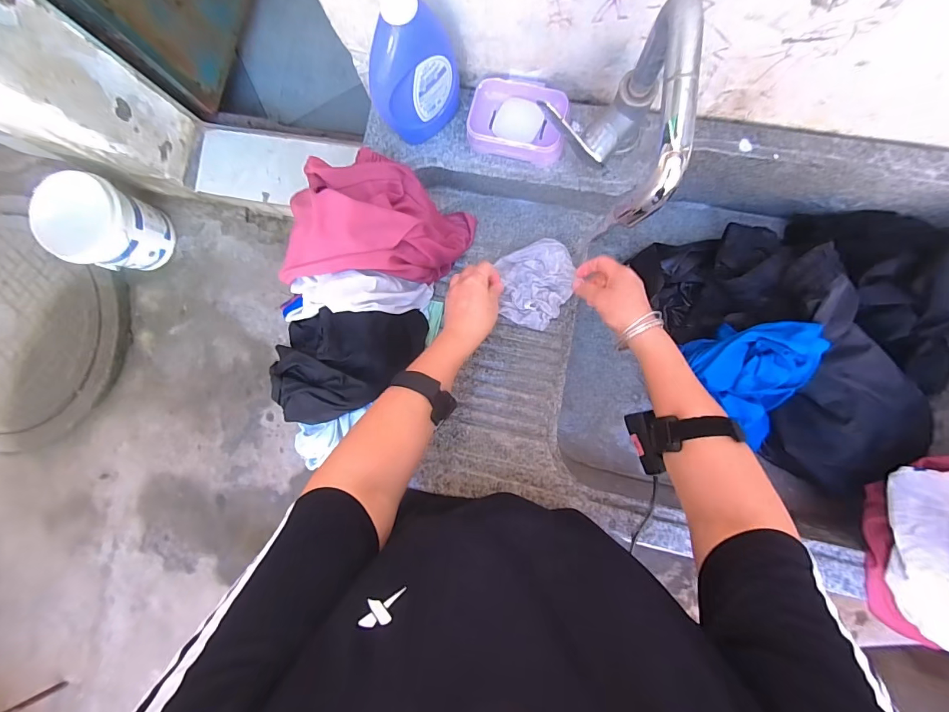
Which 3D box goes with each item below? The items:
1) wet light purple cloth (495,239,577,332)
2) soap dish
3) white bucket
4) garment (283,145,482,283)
[{"bbox_3d":[0.086,-0.106,0.593,0.104,0.030,0.123,23,94,4],"label":"wet light purple cloth"},{"bbox_3d":[0.056,-0.305,0.535,0.124,0.033,0.085,15,90,6],"label":"soap dish"},{"bbox_3d":[-1.199,-0.427,1.372,0.264,0.271,0.269,0,88,6],"label":"white bucket"},{"bbox_3d":[-0.125,-0.176,0.546,0.226,0.157,0.158,-2,88,6],"label":"garment"}]

